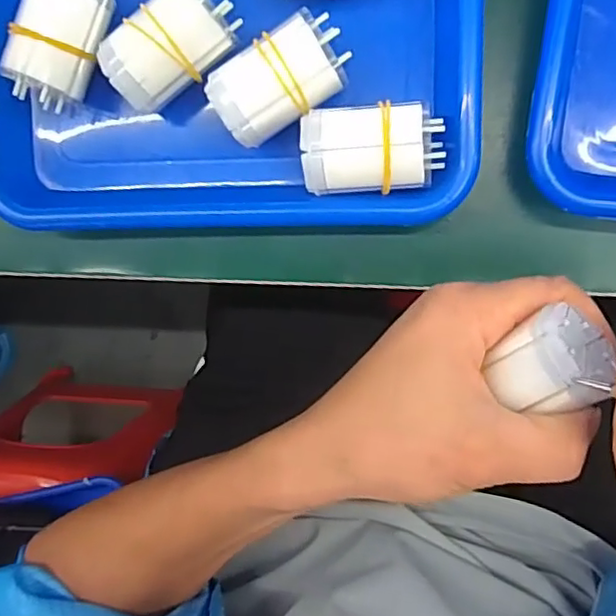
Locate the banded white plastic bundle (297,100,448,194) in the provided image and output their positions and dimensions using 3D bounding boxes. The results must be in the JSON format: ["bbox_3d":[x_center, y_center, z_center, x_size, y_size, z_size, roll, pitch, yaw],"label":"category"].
[{"bbox_3d":[0.030,-0.074,0.290,0.063,0.043,0.038,-6,95,6],"label":"banded white plastic bundle"}]

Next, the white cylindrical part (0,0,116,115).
[{"bbox_3d":[-0.119,-0.129,0.299,0.036,0.034,0.063,23,97,2],"label":"white cylindrical part"}]

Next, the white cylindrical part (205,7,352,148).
[{"bbox_3d":[-0.012,-0.105,0.288,0.063,0.037,0.037,-38,91,8],"label":"white cylindrical part"}]

